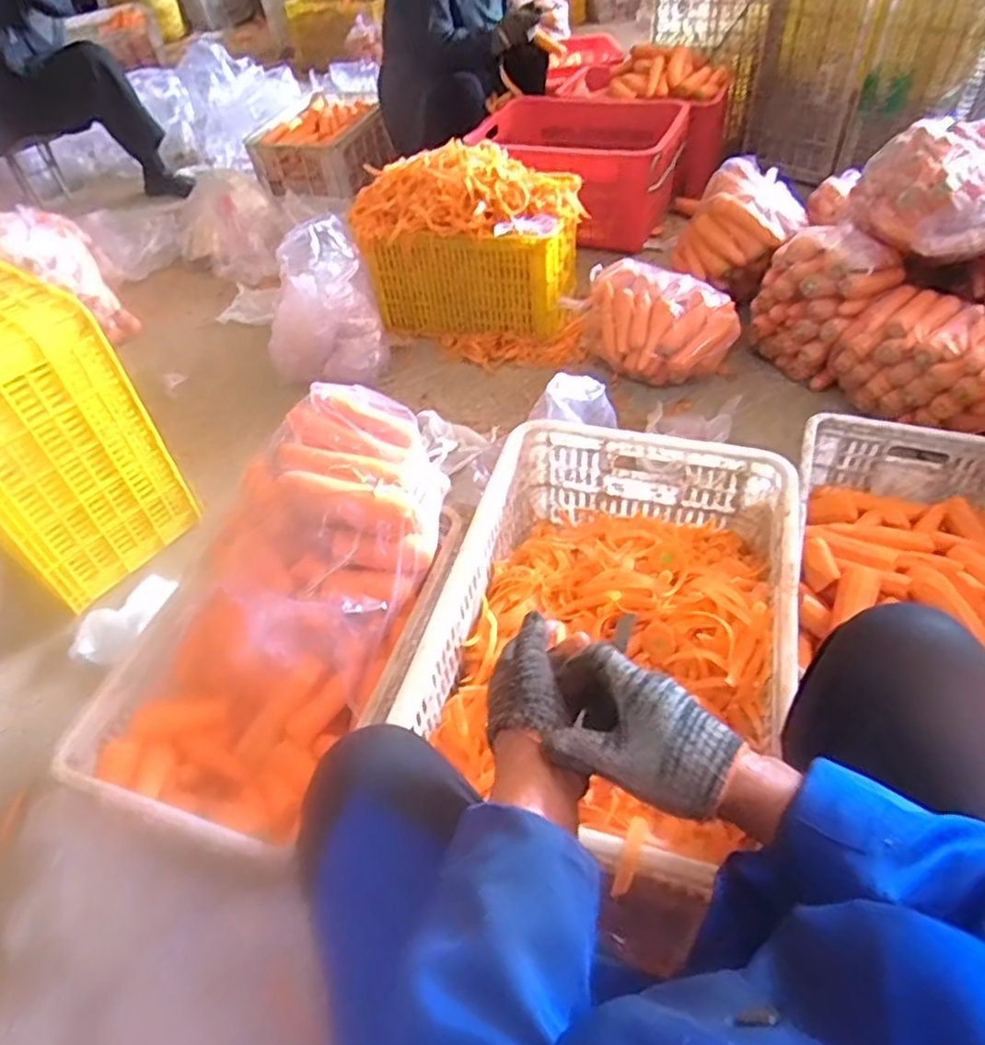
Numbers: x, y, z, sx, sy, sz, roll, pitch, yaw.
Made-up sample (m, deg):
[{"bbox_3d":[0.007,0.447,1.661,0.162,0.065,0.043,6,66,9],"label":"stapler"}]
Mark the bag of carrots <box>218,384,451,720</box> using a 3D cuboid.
[{"bbox_3d":[-0.216,0.004,0.918,0.264,0.168,0.364,15,51,18],"label":"bag of carrots"}]

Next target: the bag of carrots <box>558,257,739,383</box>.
[{"bbox_3d":[0.379,-0.478,1.658,0.239,0.204,0.396,-27,51,-17],"label":"bag of carrots"}]

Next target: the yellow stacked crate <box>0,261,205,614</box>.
[{"bbox_3d":[-0.829,-0.152,1.234,0.291,0.484,0.305,24,55,25],"label":"yellow stacked crate"}]

